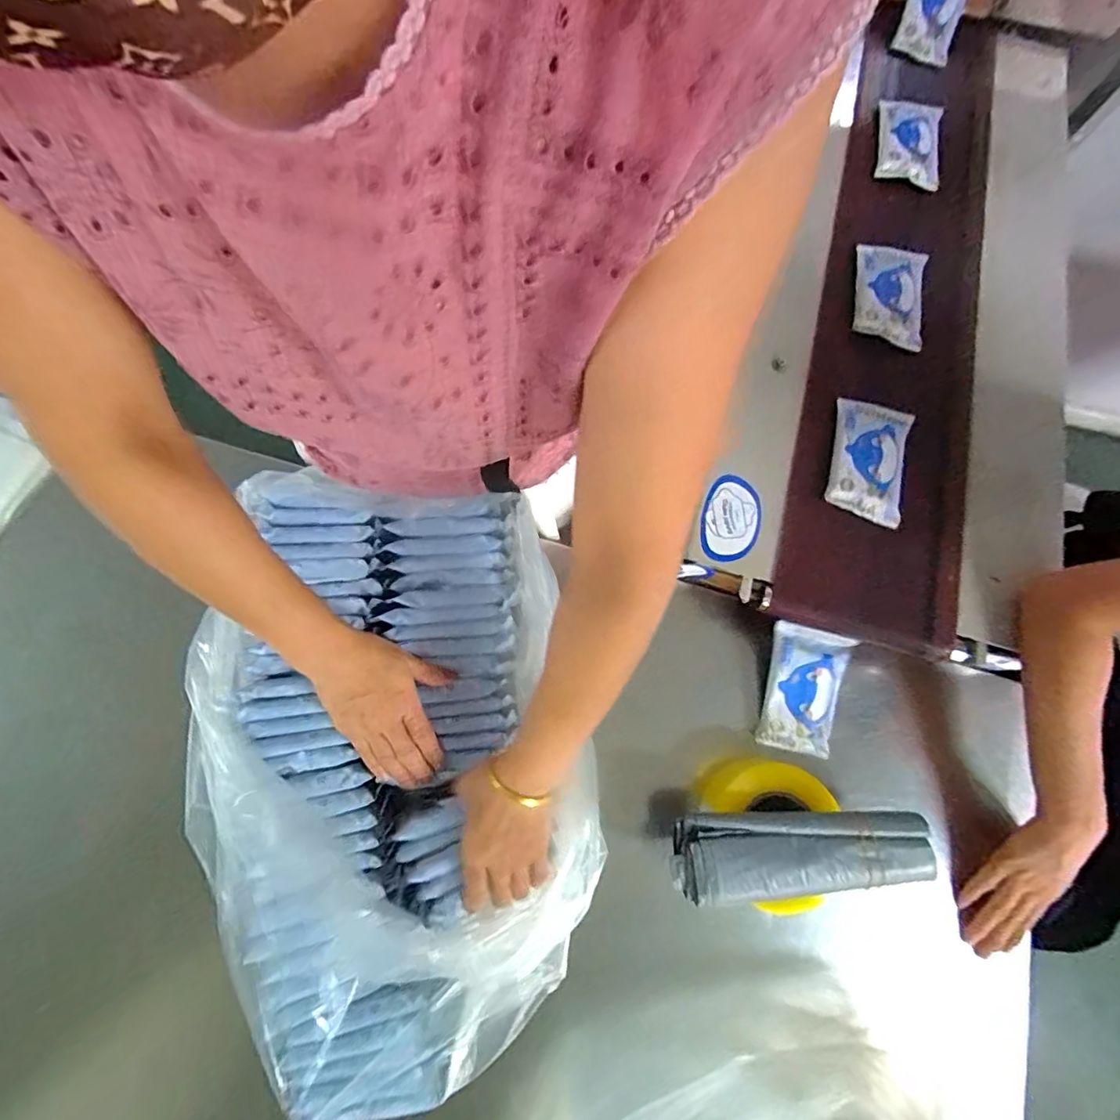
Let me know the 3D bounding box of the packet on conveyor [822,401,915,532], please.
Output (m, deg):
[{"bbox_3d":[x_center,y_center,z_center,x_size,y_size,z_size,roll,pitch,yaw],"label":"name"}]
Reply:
[{"bbox_3d":[0.361,-0.121,0.607,0.087,0.027,0.148,15,77,2],"label":"packet on conveyor"}]

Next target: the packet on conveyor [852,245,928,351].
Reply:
[{"bbox_3d":[0.420,-0.338,0.667,0.084,0.028,0.139,11,77,1],"label":"packet on conveyor"}]

